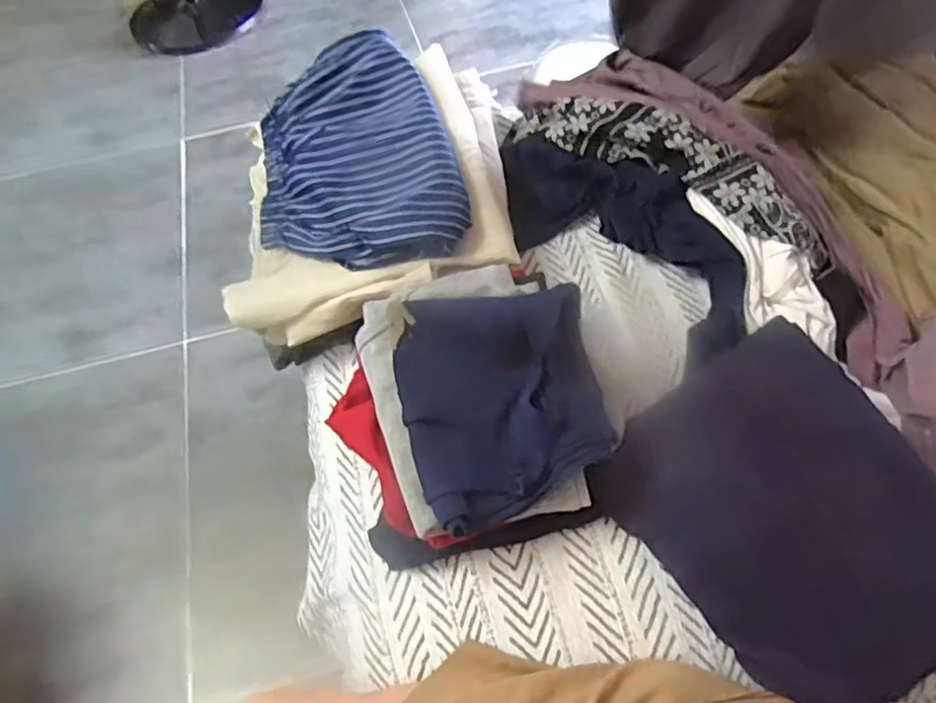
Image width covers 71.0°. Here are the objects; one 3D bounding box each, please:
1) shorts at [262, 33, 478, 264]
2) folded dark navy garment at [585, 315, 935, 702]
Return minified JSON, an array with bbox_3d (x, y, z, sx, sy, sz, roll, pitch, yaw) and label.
[{"bbox_3d":[-0.115,-0.193,0.637,0.192,0.026,0.265,-18,68,10],"label":"shorts"},{"bbox_3d":[0.245,0.122,0.491,0.200,0.035,0.249,-39,66,0],"label":"folded dark navy garment"}]

